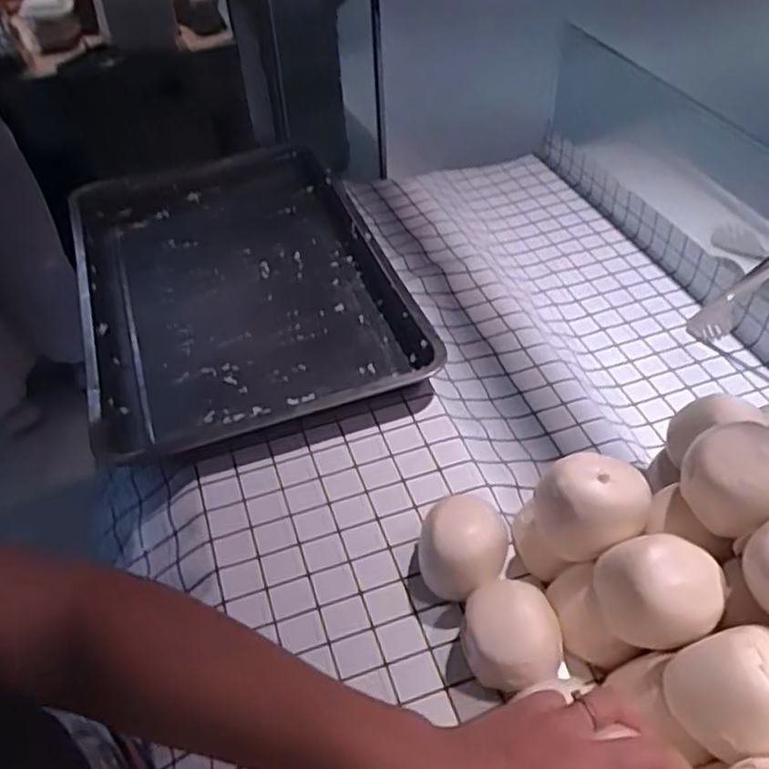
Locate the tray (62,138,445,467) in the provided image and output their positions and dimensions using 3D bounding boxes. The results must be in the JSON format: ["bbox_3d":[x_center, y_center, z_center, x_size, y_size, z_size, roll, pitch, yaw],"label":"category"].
[{"bbox_3d":[-0.219,-0.152,1.002,0.387,0.063,0.632,-21,46,-11],"label":"tray"}]

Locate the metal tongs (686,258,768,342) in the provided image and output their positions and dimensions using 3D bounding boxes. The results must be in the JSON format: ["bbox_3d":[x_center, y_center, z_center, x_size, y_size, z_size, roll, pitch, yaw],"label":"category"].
[{"bbox_3d":[0.490,-0.141,0.898,0.053,0.293,0.047,-13,68,-20],"label":"metal tongs"}]

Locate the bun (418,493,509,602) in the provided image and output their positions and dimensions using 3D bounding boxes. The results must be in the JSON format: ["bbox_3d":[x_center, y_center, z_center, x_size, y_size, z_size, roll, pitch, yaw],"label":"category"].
[{"bbox_3d":[0.070,0.152,0.651,0.077,0.079,0.082,-2,45,2],"label":"bun"}]

